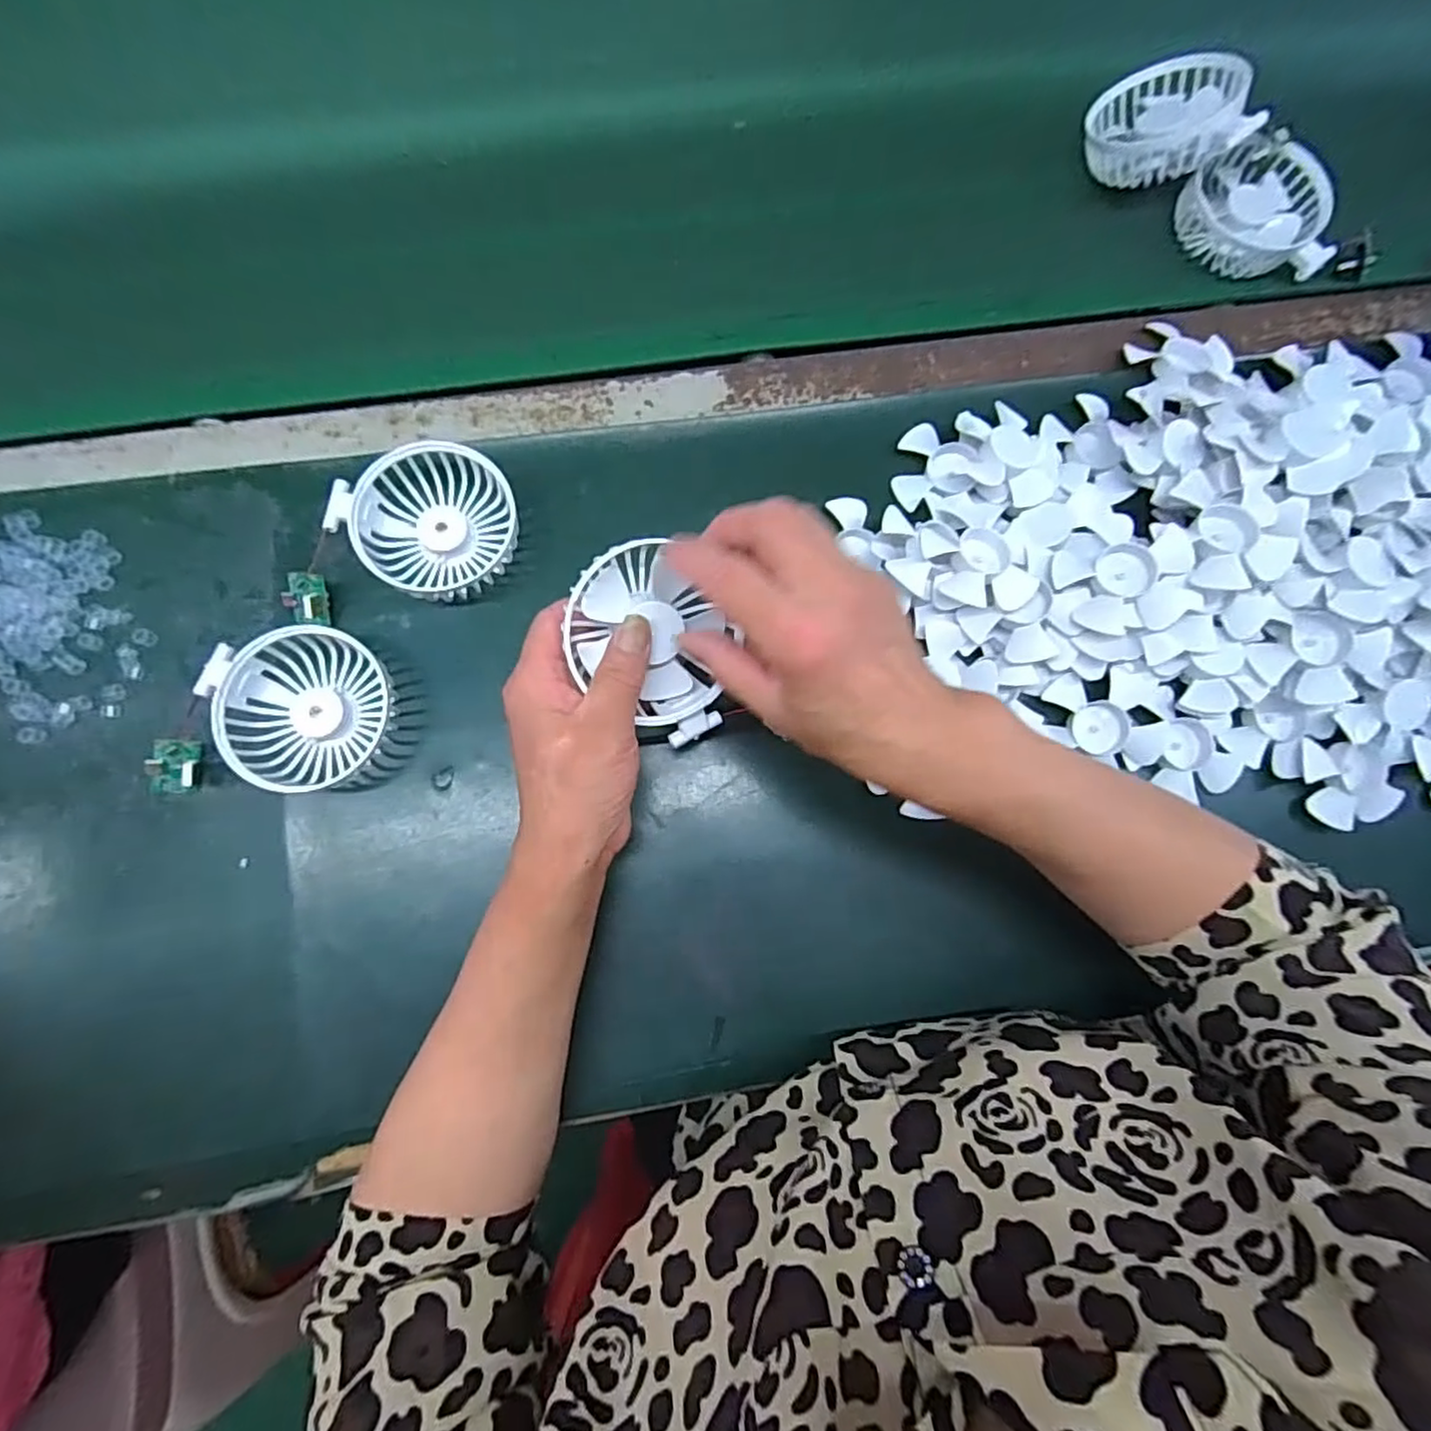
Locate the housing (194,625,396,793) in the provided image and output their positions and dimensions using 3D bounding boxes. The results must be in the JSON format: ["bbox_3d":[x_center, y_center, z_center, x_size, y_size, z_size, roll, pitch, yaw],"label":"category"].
[{"bbox_3d":[-0.231,-0.004,0.387,0.084,0.032,0.085,0,82,-2],"label":"housing"}]

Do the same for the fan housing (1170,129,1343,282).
[{"bbox_3d":[0.370,-0.338,0.463,0.085,0.035,0.093,0,82,-2],"label":"fan housing"}]

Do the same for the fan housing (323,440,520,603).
[{"bbox_3d":[-0.165,-0.114,0.407,0.089,0.034,0.086,0,82,-2],"label":"fan housing"}]

